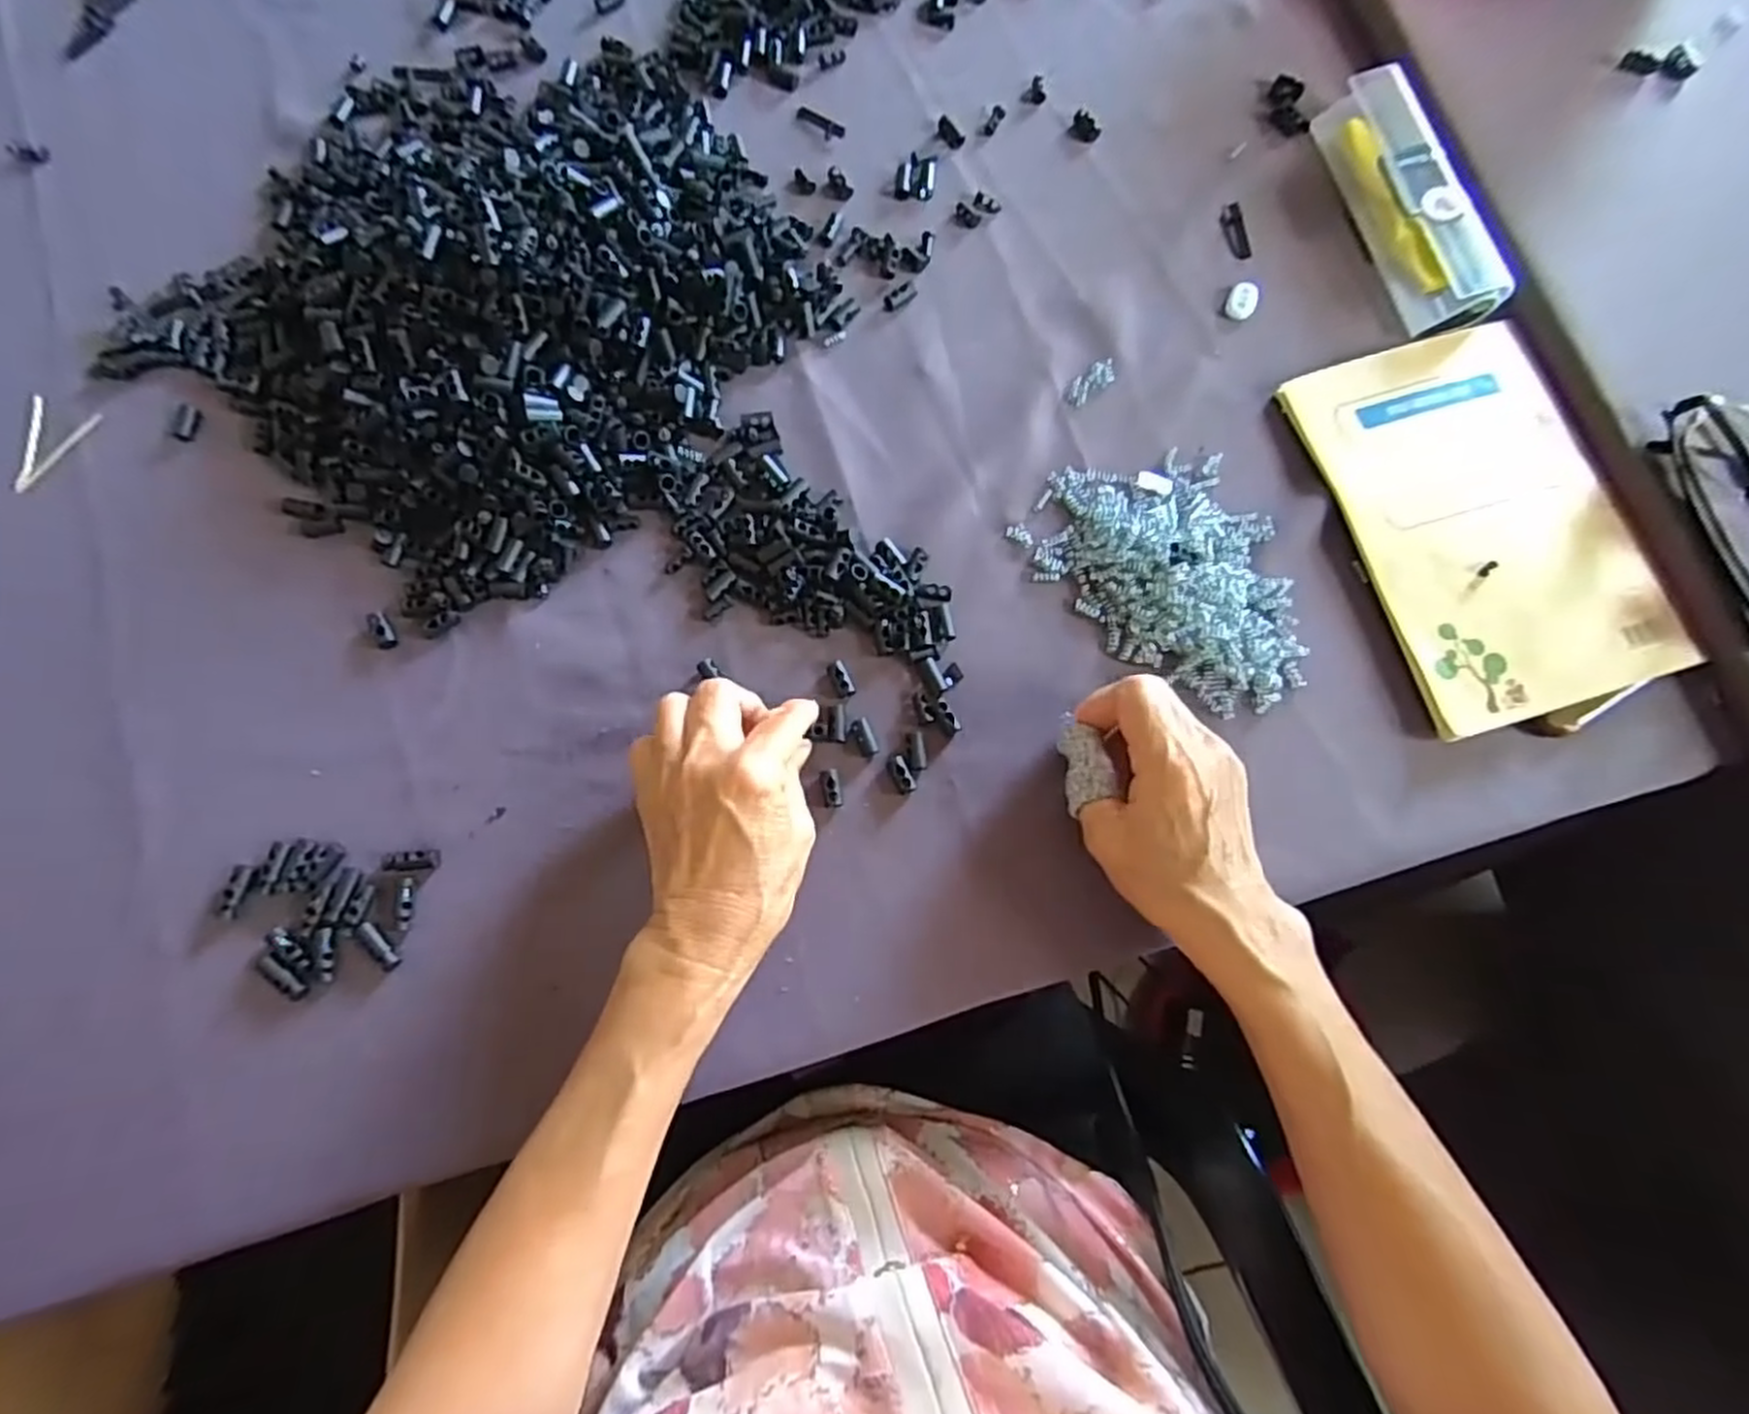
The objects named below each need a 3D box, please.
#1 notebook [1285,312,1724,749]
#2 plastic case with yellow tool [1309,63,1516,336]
[{"bbox_3d":[0.317,-0.100,0.404,0.142,0.016,0.205,-16,76,-3],"label":"notebook"},{"bbox_3d":[0.302,-0.288,0.439,0.039,0.029,0.151,-13,76,-3],"label":"plastic case with yellow tool"}]

